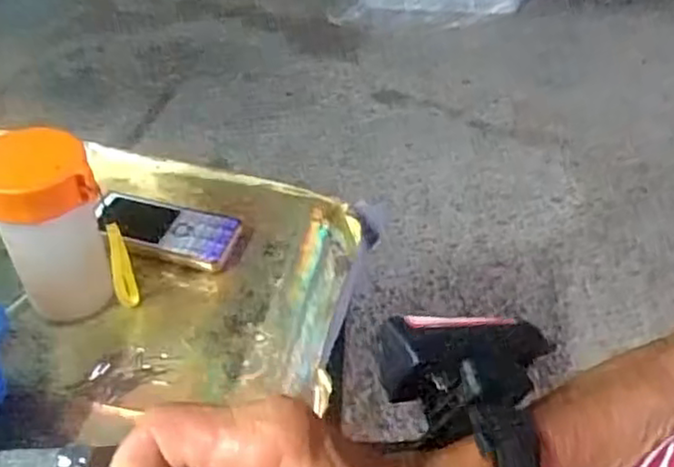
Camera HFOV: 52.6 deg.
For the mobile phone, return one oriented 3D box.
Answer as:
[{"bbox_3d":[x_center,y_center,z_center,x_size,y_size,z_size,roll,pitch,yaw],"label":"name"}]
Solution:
[{"bbox_3d":[-0.141,-0.003,0.565,0.131,0.017,0.056,14,41,10],"label":"mobile phone"}]

